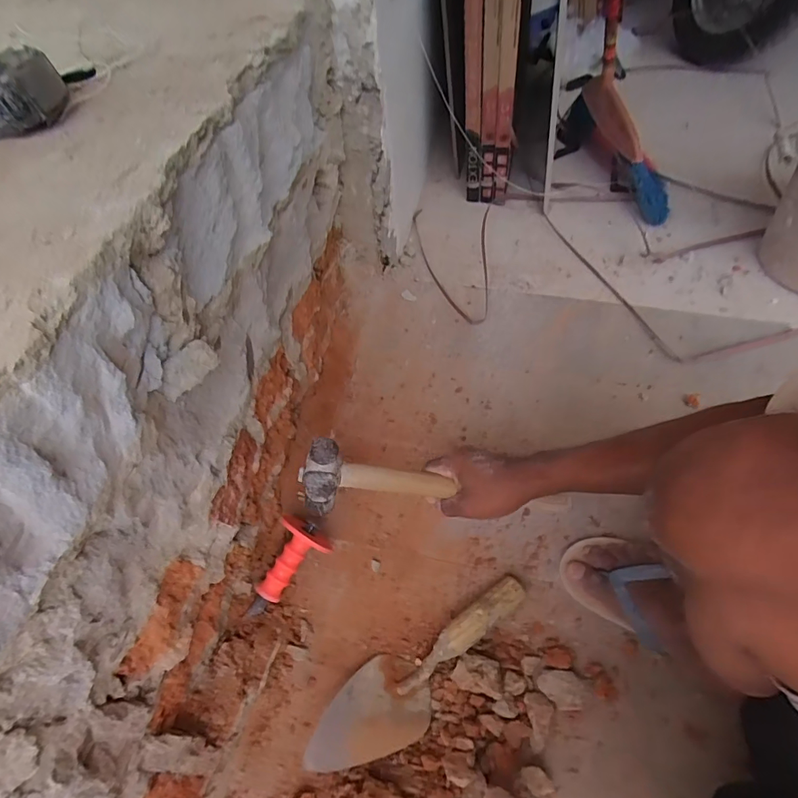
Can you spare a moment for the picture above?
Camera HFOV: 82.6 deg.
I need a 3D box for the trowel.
[{"bbox_3d":[0.031,0.312,0.515,0.288,0.047,0.089,-25,59,-15],"label":"trowel"}]

